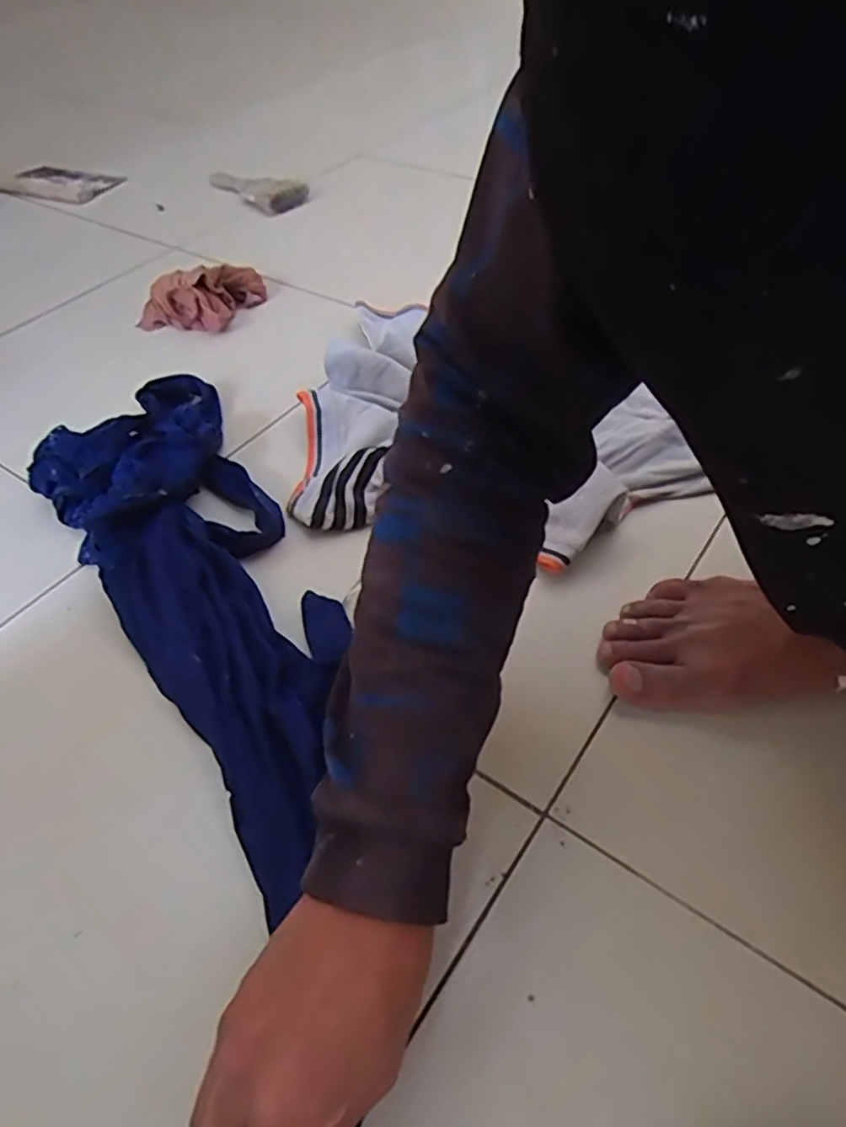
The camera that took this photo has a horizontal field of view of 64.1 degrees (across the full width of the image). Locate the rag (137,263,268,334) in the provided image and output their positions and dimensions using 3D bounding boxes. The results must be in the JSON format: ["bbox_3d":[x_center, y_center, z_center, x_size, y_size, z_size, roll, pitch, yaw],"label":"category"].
[{"bbox_3d":[-0.251,-0.303,0.762,0.144,0.048,0.078,-14,47,-12],"label":"rag"}]

